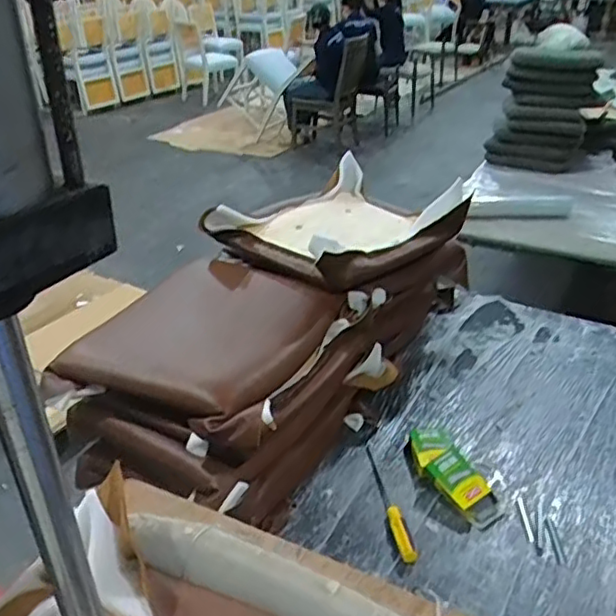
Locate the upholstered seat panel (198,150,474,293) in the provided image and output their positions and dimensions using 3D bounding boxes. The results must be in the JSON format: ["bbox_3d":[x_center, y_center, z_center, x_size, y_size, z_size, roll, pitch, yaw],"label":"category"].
[{"bbox_3d":[0.087,-0.214,1.596,0.431,0.137,0.544,26,40,37],"label":"upholstered seat panel"}]

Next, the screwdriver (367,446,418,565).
[{"bbox_3d":[0.153,0.366,1.236,0.031,0.030,0.296,-6,31,-10],"label":"screwdriver"}]

